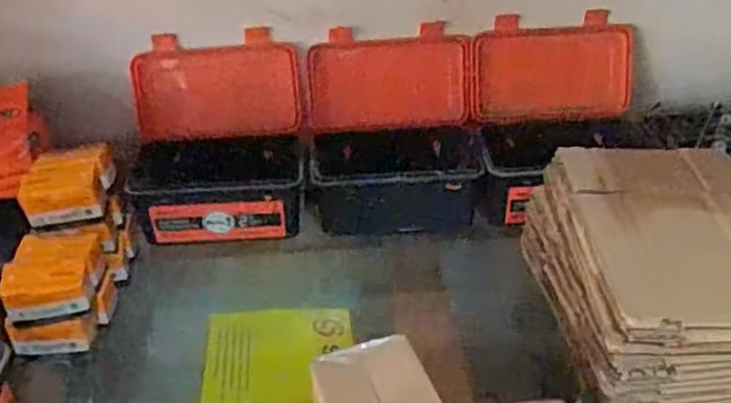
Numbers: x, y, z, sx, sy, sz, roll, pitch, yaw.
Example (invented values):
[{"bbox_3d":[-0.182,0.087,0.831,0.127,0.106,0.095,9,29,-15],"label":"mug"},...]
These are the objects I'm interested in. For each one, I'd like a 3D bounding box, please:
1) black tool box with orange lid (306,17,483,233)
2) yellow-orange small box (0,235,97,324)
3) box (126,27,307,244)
[{"bbox_3d":[0.025,-0.061,0.611,0.142,0.135,0.114,-4,35,-4],"label":"black tool box with orange lid"},{"bbox_3d":[-0.215,0.051,0.486,0.050,0.026,0.062,-5,35,-5],"label":"yellow-orange small box"},{"bbox_3d":[-0.126,-0.054,0.600,0.143,0.132,0.114,-3,35,-3],"label":"box"}]

